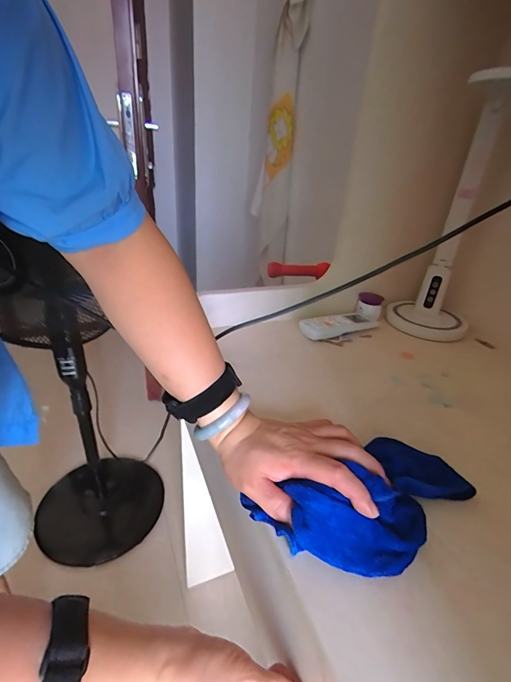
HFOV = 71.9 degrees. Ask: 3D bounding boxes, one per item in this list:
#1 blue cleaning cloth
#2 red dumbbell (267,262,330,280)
[{"bbox_3d":[0.105,0.130,0.304,0.195,0.041,0.099,-10,31,-25],"label":"blue cleaning cloth"},{"bbox_3d":[0.102,-0.173,0.860,0.143,0.046,0.035,2,28,-4],"label":"red dumbbell"}]

